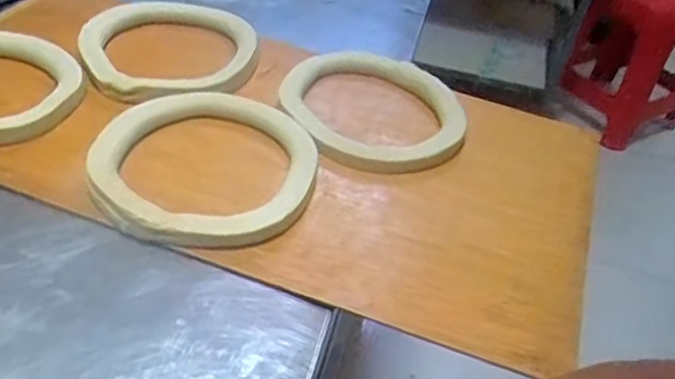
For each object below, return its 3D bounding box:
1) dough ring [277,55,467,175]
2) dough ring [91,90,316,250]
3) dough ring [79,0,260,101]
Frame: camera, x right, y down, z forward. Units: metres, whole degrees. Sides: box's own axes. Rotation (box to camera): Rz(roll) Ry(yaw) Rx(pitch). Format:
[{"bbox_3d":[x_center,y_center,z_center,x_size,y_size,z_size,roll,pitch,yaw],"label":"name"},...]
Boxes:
[{"bbox_3d":[0.048,-0.104,0.760,0.207,0.021,0.215,4,41,-3],"label":"dough ring"},{"bbox_3d":[-0.132,-0.033,0.660,0.217,0.036,0.235,4,41,-3],"label":"dough ring"},{"bbox_3d":[-0.217,-0.191,0.831,0.219,0.028,0.207,4,41,-3],"label":"dough ring"}]

